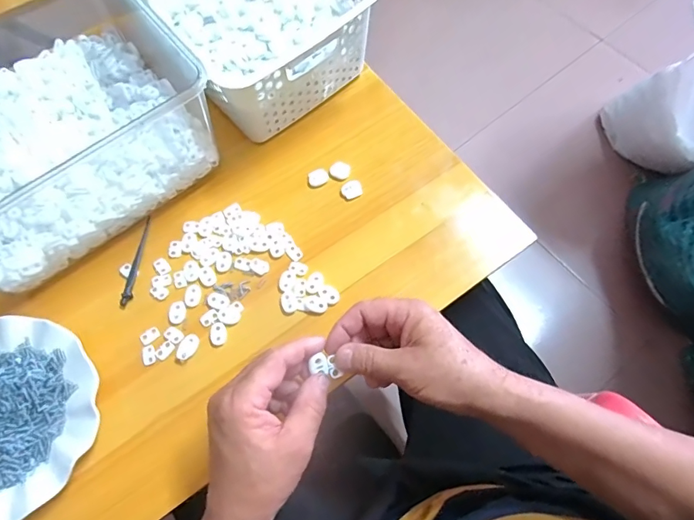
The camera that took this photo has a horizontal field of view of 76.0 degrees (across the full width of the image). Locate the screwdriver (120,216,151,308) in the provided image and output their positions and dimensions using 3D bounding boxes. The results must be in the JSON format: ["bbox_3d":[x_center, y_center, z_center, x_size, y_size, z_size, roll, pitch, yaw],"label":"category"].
[{"bbox_3d":[-0.226,0.000,0.475,0.010,0.004,0.103,2,68,3],"label":"screwdriver"}]

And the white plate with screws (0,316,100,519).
[{"bbox_3d":[-0.318,0.145,0.408,0.172,0.025,0.176,-1,68,2],"label":"white plate with screws"}]

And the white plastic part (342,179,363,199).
[{"bbox_3d":[0.006,-0.080,0.500,0.023,0.007,0.019,-21,68,-6],"label":"white plastic part"}]

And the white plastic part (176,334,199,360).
[{"bbox_3d":[-0.157,0.086,0.438,0.017,0.011,0.027,19,70,10],"label":"white plastic part"}]

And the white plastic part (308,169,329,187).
[{"bbox_3d":[-0.032,-0.094,0.507,0.023,0.004,0.020,-17,68,-4],"label":"white plastic part"}]

